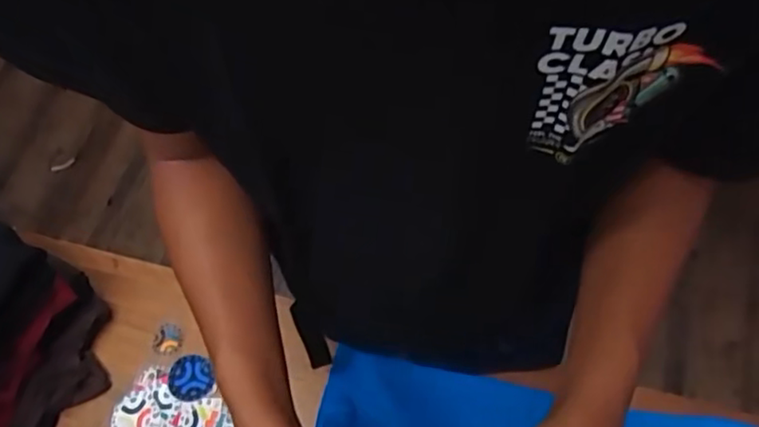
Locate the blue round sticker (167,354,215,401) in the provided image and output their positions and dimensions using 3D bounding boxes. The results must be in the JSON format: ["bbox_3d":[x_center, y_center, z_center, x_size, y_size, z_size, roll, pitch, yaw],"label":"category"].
[{"bbox_3d":[-0.223,0.195,0.746,0.055,0.004,0.053,0,58,0],"label":"blue round sticker"}]

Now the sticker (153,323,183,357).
[{"bbox_3d":[-0.260,0.155,0.771,0.036,0.004,0.041,-34,67,-21],"label":"sticker"}]

